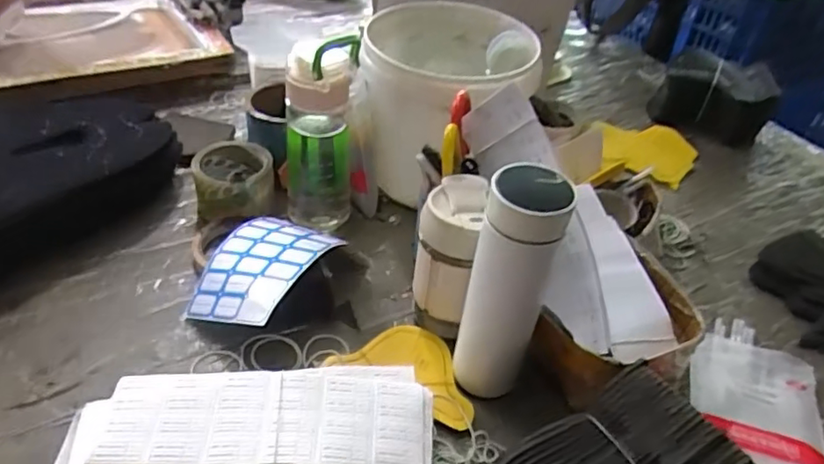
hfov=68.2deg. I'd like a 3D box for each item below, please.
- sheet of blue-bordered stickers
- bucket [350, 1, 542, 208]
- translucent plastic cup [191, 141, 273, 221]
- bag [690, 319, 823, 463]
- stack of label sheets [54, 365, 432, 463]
[{"bbox_3d":[-0.154,0.034,0.621,0.124,0.026,0.144,5,46,29],"label":"sheet of blue-bordered stickers"},{"bbox_3d":[0.032,-0.151,0.761,0.206,0.189,0.214,3,41,-3],"label":"bucket"},{"bbox_3d":[-0.212,-0.060,0.728,0.092,0.056,0.100,-9,43,-16],"label":"translucent plastic cup"},{"bbox_3d":[0.330,0.160,0.585,0.114,0.019,0.201,16,42,12],"label":"bag"},{"bbox_3d":[-0.133,0.158,0.501,0.294,0.044,0.112,1,41,-5],"label":"stack of label sheets"}]

